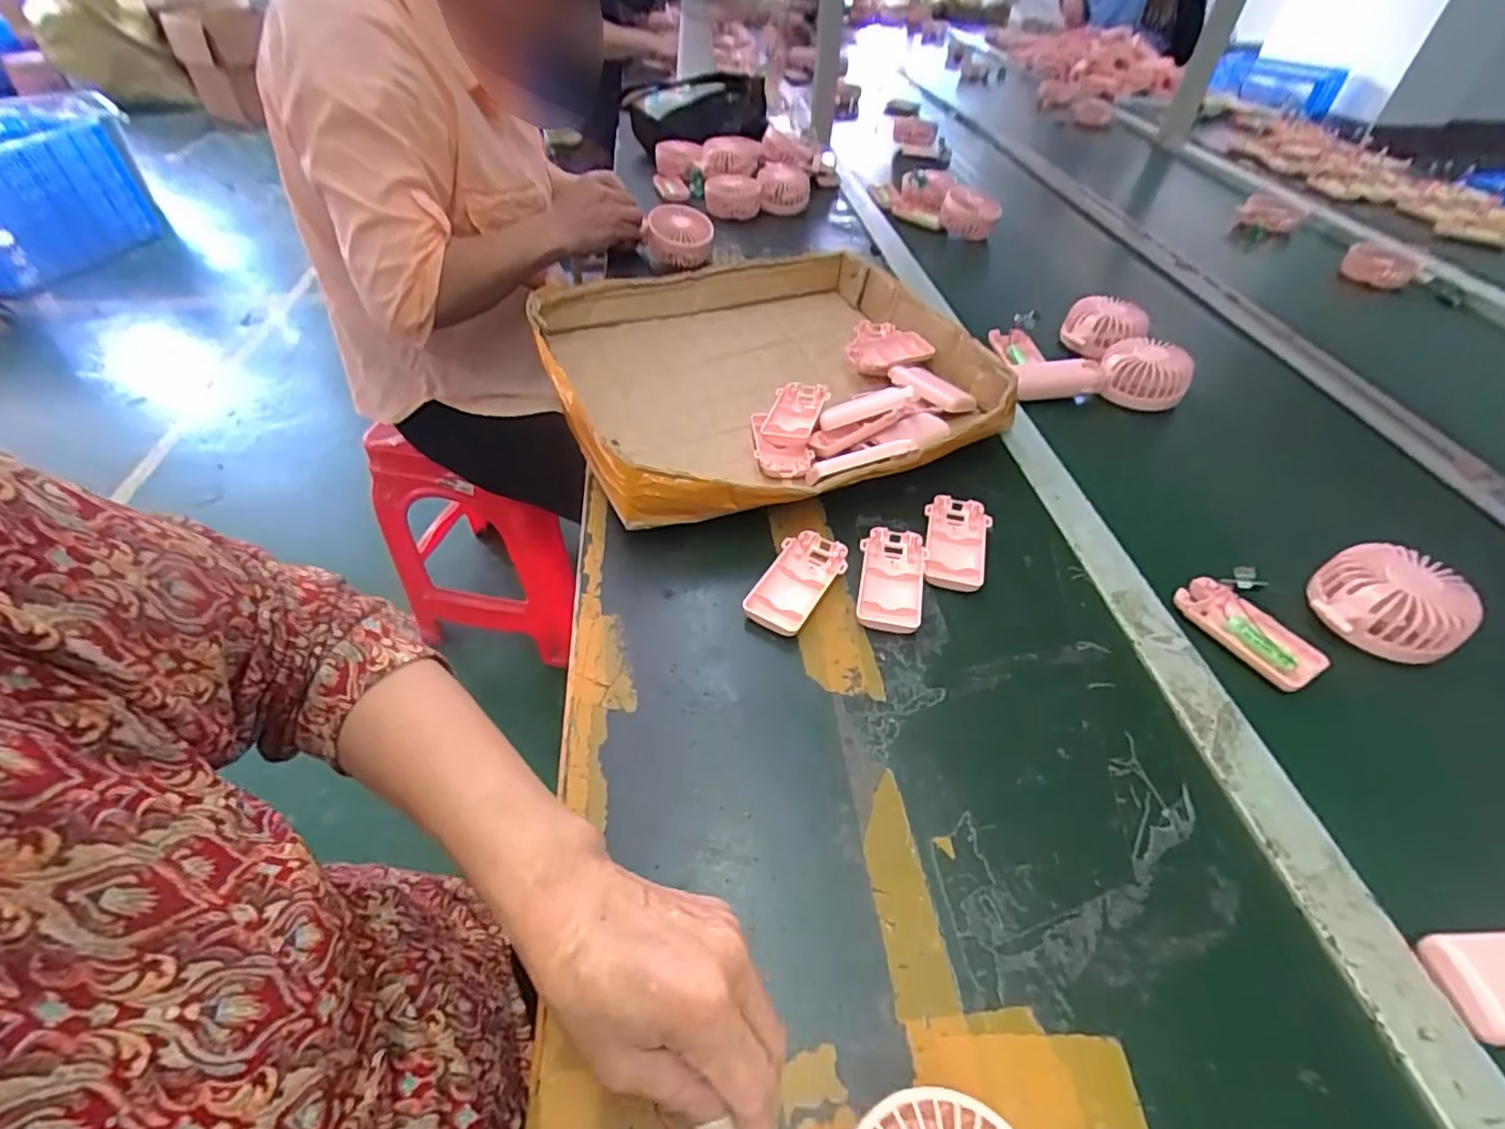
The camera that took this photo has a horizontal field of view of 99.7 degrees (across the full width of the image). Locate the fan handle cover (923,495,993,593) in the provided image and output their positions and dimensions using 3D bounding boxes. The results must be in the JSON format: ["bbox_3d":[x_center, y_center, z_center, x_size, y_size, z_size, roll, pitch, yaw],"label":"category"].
[{"bbox_3d":[0.161,-0.018,0.508,0.051,0.014,0.094,16,48,12],"label":"fan handle cover"}]

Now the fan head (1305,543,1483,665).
[{"bbox_3d":[0.456,0.027,0.455,0.082,0.046,0.089,-24,52,-23],"label":"fan head"}]

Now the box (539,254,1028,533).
[{"bbox_3d":[0.017,-0.203,0.644,0.419,0.064,0.397,-20,51,-20],"label":"box"}]

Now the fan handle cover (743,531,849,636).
[{"bbox_3d":[0.034,0.014,0.475,0.049,0.018,0.090,21,49,16],"label":"fan handle cover"}]

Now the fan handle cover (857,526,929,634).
[{"bbox_3d":[0.105,0.011,0.479,0.048,0.017,0.095,8,47,5],"label":"fan handle cover"}]

